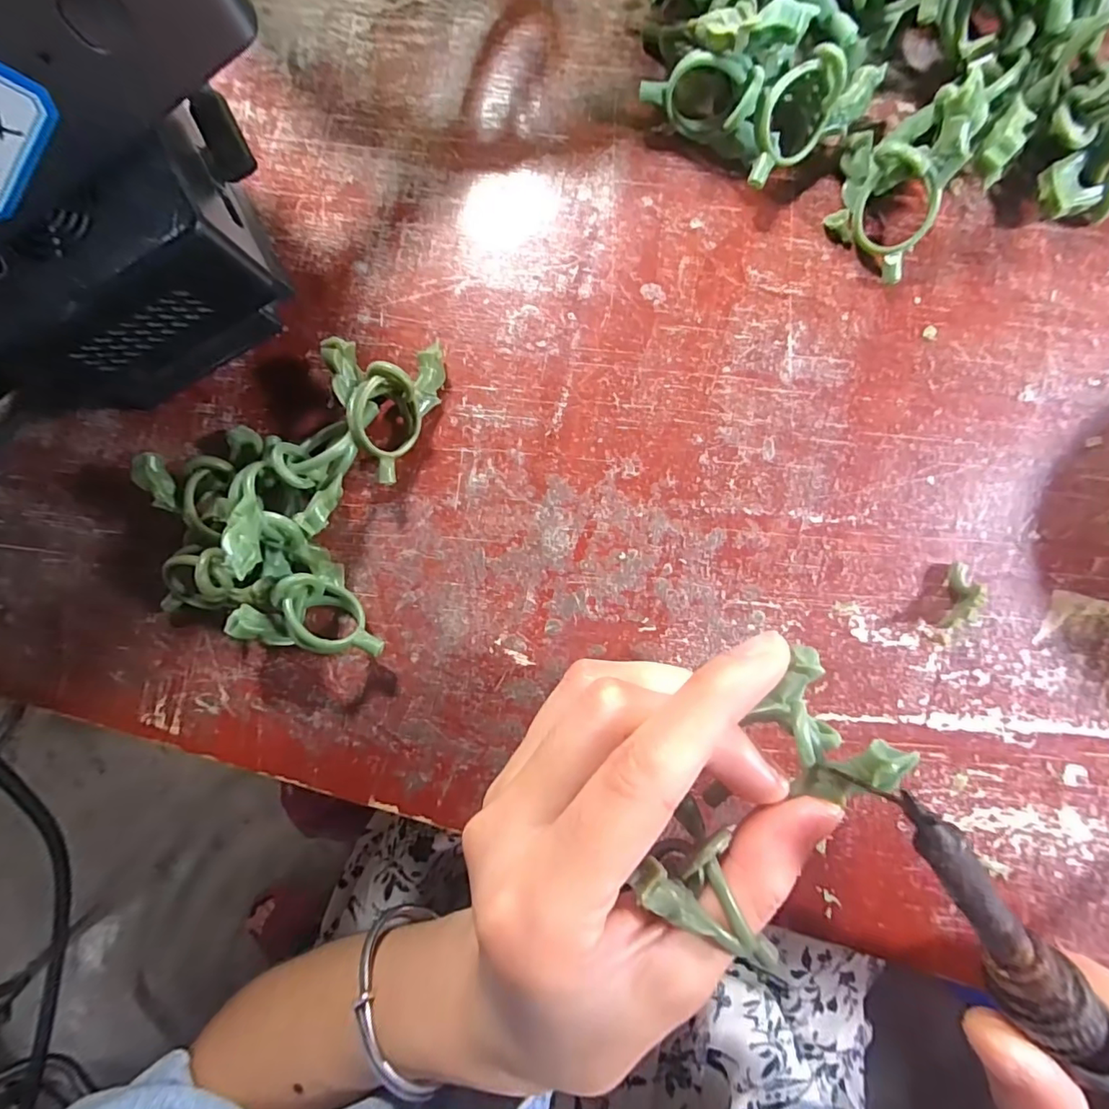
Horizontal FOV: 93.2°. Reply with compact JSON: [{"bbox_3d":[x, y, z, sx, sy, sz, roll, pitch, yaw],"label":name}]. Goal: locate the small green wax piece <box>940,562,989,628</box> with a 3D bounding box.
[{"bbox_3d":[0.125,0.013,0.159,0.007,0.012,0.020,4,90,5],"label":"small green wax piece"}]

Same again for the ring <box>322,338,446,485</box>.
[{"bbox_3d":[-0.052,-0.046,0.171,0.030,0.021,0.043,-5,89,5],"label":"ring"}]

